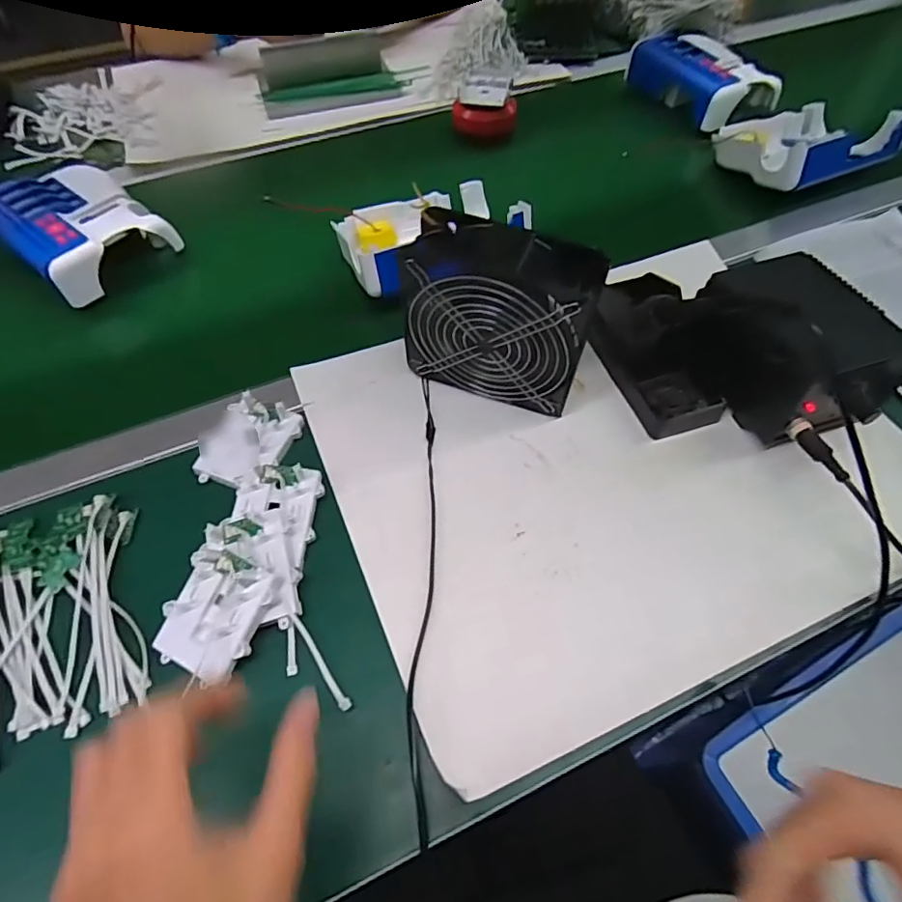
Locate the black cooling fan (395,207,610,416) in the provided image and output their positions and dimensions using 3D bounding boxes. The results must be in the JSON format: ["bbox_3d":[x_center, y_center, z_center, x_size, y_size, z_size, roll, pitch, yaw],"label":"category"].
[{"bbox_3d":[0.039,-0.107,0.459,0.150,0.150,0.060,16,59,10],"label":"black cooling fan"}]

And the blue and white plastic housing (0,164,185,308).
[{"bbox_3d":[-0.409,-0.246,0.595,0.174,0.066,0.134,36,65,21],"label":"blue and white plastic housing"}]

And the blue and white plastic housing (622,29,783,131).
[{"bbox_3d":[0.361,-0.542,0.773,0.123,0.059,0.185,-27,61,-15],"label":"blue and white plastic housing"}]

